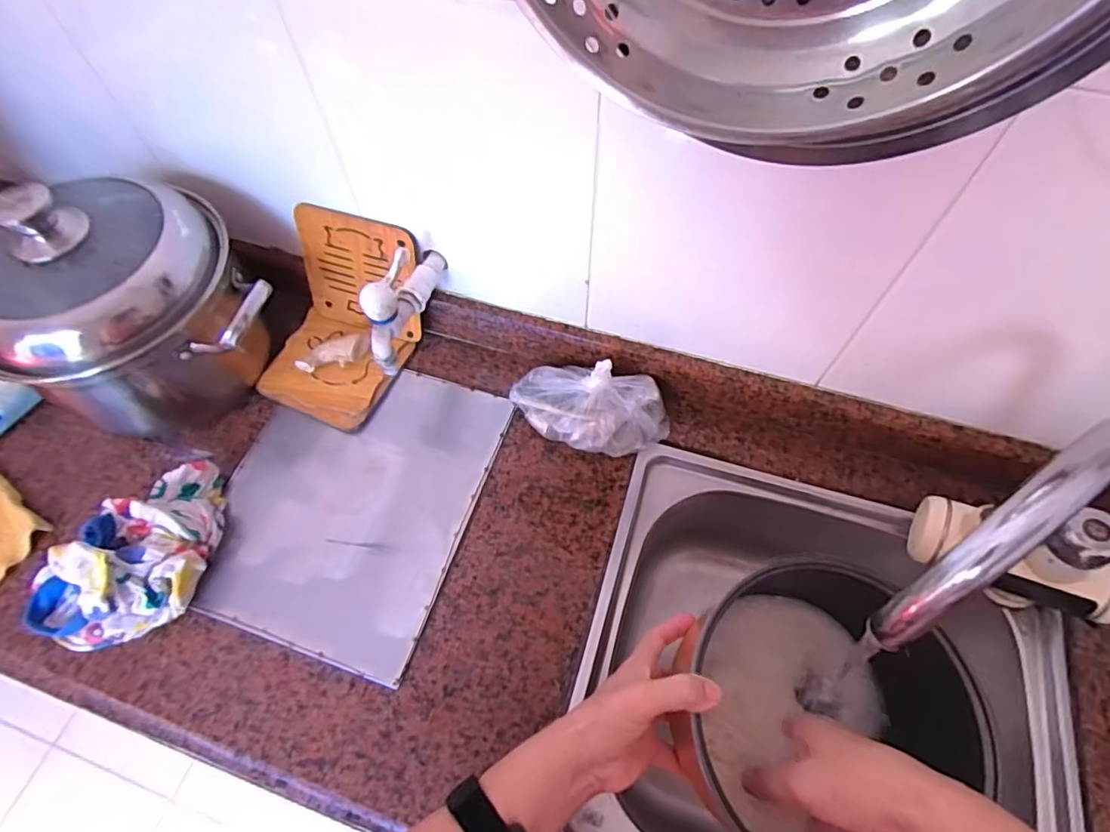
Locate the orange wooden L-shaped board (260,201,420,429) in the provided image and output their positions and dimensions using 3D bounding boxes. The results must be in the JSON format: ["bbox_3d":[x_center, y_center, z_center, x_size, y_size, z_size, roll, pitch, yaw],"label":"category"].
[{"bbox_3d":[-0.245,-0.106,0.606,0.141,0.151,0.181,23,65,13],"label":"orange wooden L-shaped board"}]

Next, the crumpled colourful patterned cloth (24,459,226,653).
[{"bbox_3d":[-0.384,0.132,0.516,0.108,0.090,0.179,36,69,19],"label":"crumpled colourful patterned cloth"}]

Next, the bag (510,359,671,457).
[{"bbox_3d":[0.036,-0.011,0.589,0.167,0.087,0.088,11,63,7],"label":"bag"}]

